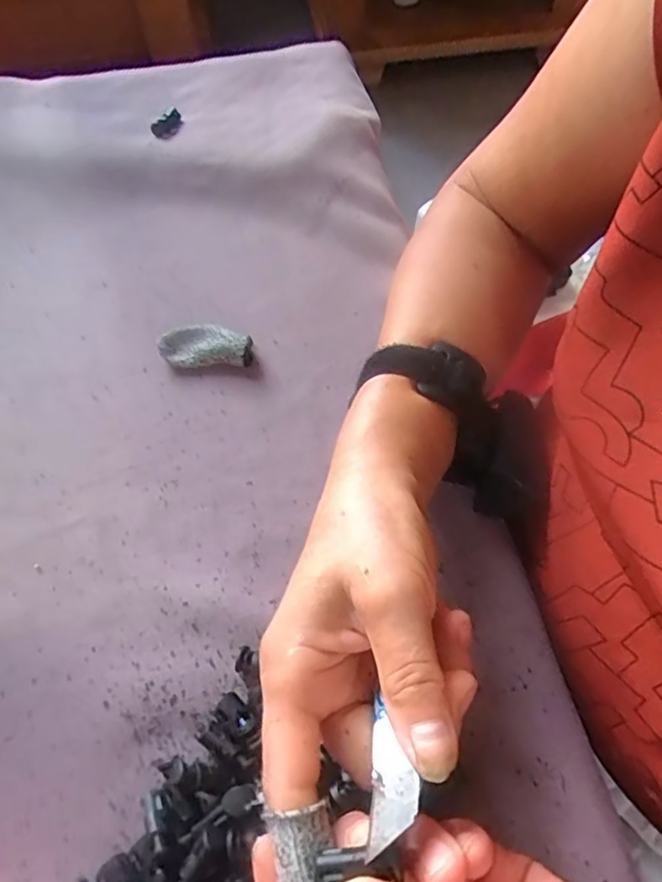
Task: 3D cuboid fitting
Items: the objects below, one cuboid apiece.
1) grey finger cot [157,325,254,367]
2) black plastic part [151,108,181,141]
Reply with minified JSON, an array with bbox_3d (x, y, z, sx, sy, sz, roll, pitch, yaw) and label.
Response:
[{"bbox_3d":[-0.077,-0.059,0.374,0.057,0.014,0.026,-1,64,1],"label":"grey finger cot"},{"bbox_3d":[-0.125,-0.243,0.467,0.028,0.009,0.019,-39,69,-16],"label":"black plastic part"}]

